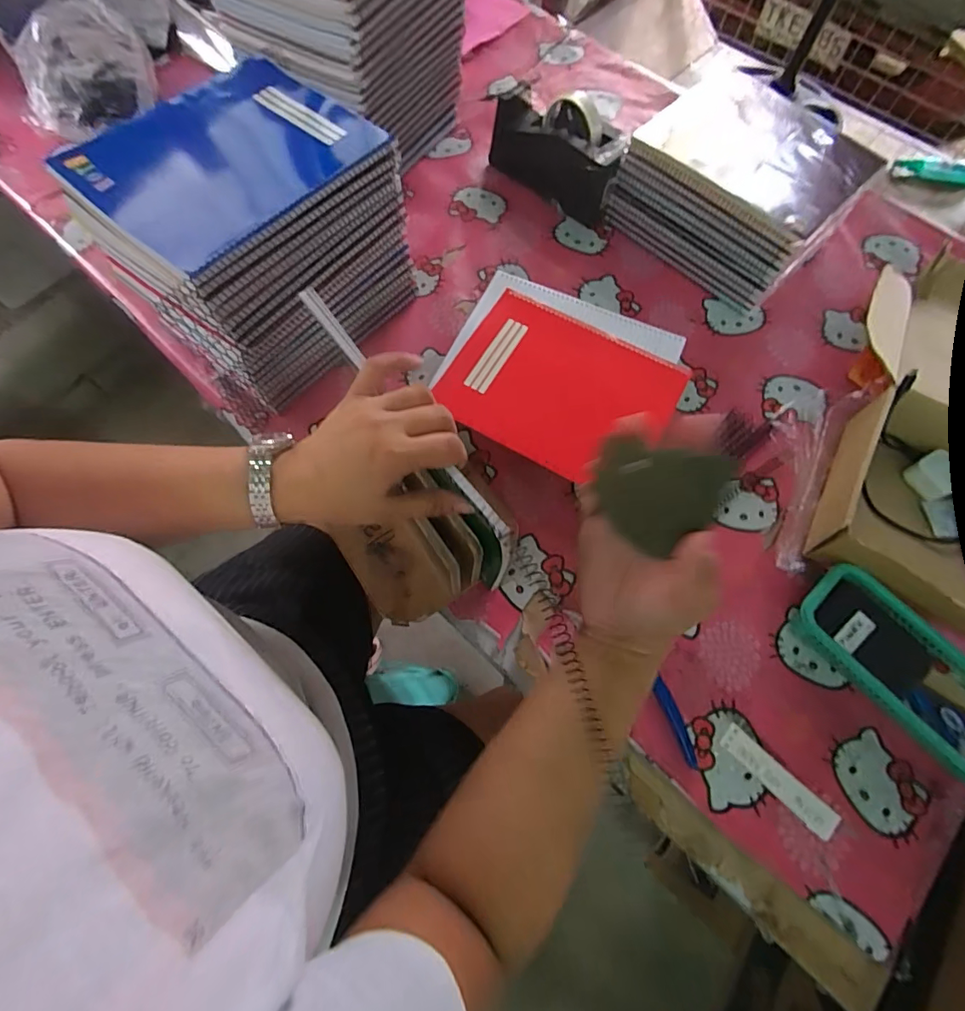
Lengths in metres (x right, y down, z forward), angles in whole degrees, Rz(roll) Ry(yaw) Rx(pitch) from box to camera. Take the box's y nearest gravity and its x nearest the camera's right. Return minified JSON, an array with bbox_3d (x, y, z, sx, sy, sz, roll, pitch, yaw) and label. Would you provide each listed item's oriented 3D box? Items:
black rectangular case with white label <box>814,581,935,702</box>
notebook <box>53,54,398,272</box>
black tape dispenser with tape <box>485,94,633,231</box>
[{"bbox_3d":[0.366,0.127,0.449,0.062,0.016,0.106,-40,75,-15],"label":"black rectangular case with white label"},{"bbox_3d":[-0.249,-0.340,0.461,0.209,0.020,0.242,37,72,11],"label":"notebook"},{"bbox_3d":[0.105,-0.496,0.667,0.197,0.103,0.067,37,72,12],"label":"black tape dispenser with tape"}]

